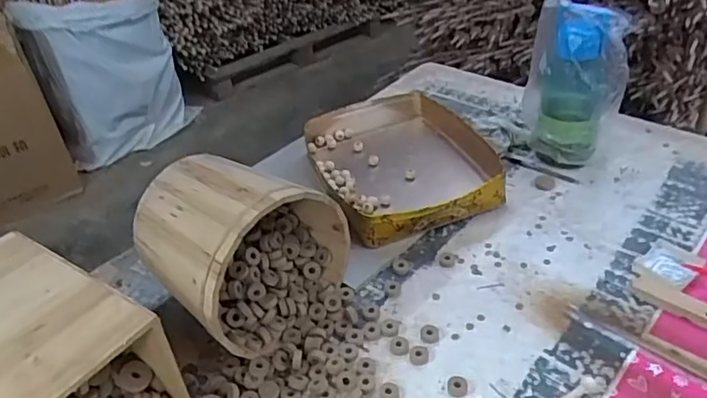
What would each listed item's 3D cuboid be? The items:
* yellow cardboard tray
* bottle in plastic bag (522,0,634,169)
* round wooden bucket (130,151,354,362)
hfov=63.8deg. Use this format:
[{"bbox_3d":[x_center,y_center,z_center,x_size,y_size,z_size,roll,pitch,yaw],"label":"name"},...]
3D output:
[{"bbox_3d":[0.084,-0.077,1.067,0.295,0.060,0.388,-13,38,-9],"label":"yellow cardboard tray"},{"bbox_3d":[0.394,-0.209,1.016,0.148,0.285,0.181,5,39,14],"label":"bottle in plastic bag"},{"bbox_3d":[-0.158,0.053,0.804,0.230,0.205,0.234,-31,44,-29],"label":"round wooden bucket"}]

